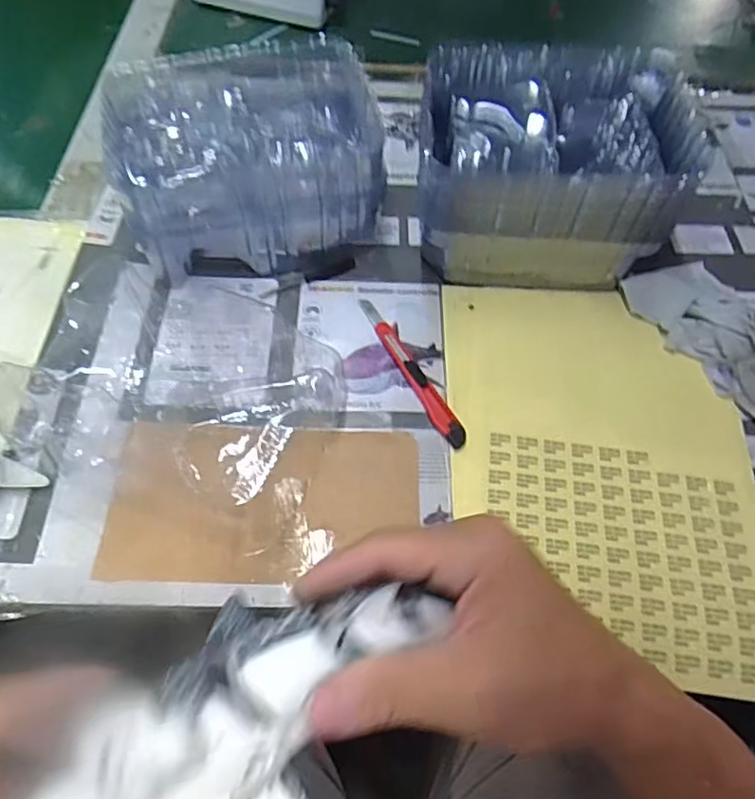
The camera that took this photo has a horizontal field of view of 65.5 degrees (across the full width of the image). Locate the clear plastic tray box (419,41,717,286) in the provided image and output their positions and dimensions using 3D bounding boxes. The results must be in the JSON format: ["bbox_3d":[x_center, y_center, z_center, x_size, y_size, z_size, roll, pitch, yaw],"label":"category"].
[{"bbox_3d":[0.138,-0.193,0.499,0.203,0.120,0.169,4,59,0],"label":"clear plastic tray box"}]

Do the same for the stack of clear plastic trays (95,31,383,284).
[{"bbox_3d":[-0.111,-0.203,0.502,0.211,0.109,0.180,-10,60,-8],"label":"stack of clear plastic trays"}]

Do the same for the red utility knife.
[{"bbox_3d":[0.025,-0.026,0.461,0.018,0.007,0.151,-23,62,-15],"label":"red utility knife"}]

